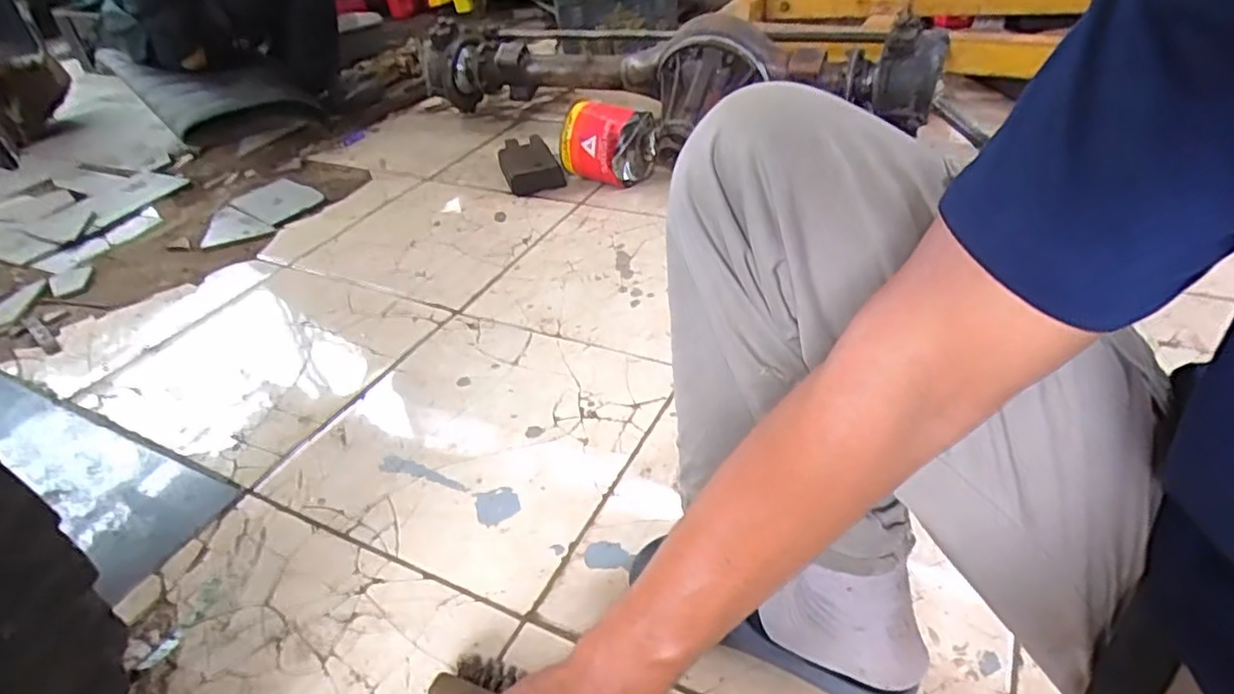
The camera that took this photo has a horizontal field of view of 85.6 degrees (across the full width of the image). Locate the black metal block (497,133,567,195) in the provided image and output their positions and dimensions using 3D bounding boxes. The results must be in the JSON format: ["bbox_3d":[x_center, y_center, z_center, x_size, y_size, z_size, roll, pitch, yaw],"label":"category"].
[{"bbox_3d":[-0.203,-0.412,1.487,0.118,0.054,0.236,-15,41,-13],"label":"black metal block"}]

